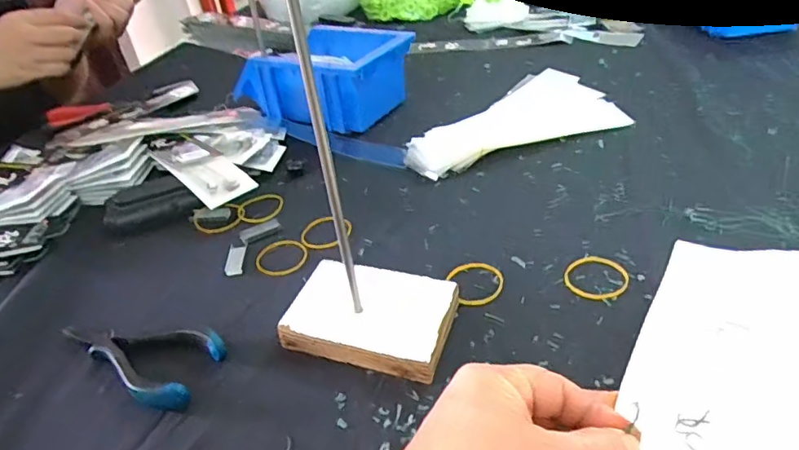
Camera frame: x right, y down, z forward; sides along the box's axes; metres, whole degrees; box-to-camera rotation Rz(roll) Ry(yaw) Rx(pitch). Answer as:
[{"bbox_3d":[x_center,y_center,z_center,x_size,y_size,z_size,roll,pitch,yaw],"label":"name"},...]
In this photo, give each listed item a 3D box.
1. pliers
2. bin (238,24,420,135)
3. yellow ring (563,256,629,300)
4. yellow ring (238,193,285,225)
[{"bbox_3d":[-0.174,0.084,0.336,0.117,0.018,0.051,6,38,17],"label":"pliers"},{"bbox_3d":[-0.083,-0.170,0.630,0.181,0.086,0.130,21,44,33],"label":"bin"},{"bbox_3d":[0.136,0.036,0.368,0.040,0.004,0.044,-5,36,3],"label":"yellow ring"},{"bbox_3d":[-0.124,-0.016,0.482,0.033,0.005,0.042,32,53,28],"label":"yellow ring"}]

